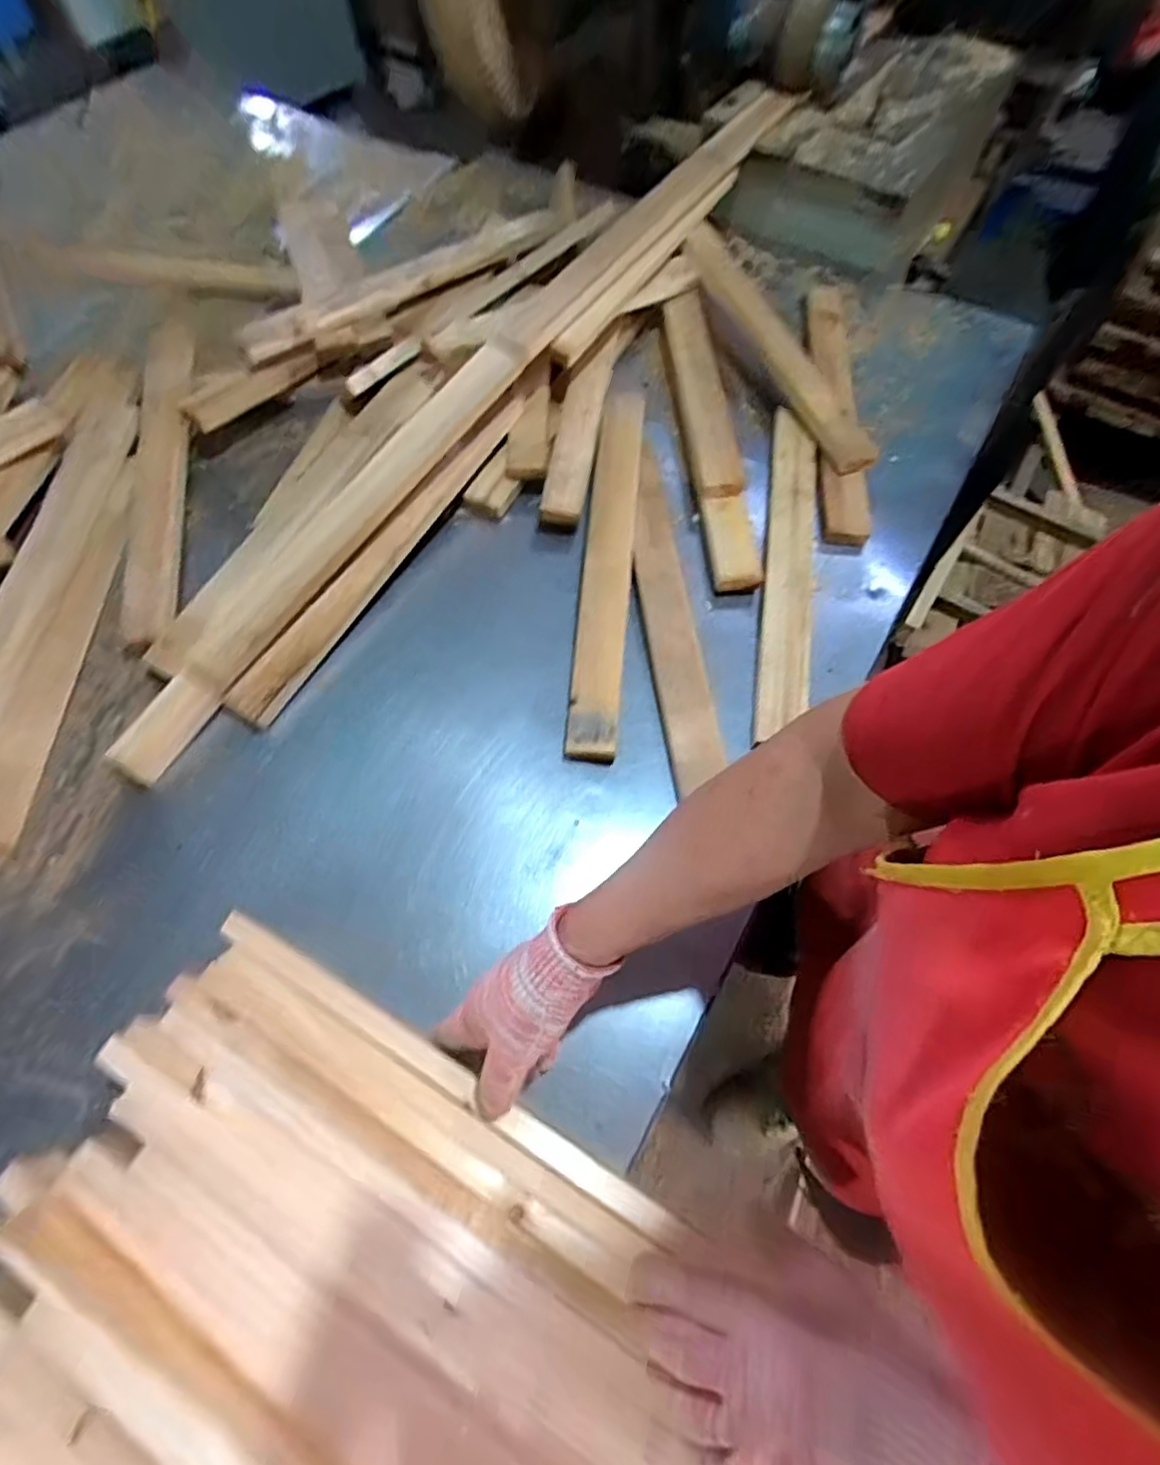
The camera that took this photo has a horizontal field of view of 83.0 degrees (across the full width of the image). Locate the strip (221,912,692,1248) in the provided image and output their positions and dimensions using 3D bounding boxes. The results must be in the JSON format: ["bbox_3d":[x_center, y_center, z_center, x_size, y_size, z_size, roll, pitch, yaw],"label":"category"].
[{"bbox_3d":[-0.110,0.248,0.491,0.405,0.011,0.024,28,66,13],"label":"strip"}]

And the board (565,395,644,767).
[{"bbox_3d":[0.036,-0.220,0.767,0.056,0.020,0.560,5,64,1],"label":"board"}]

